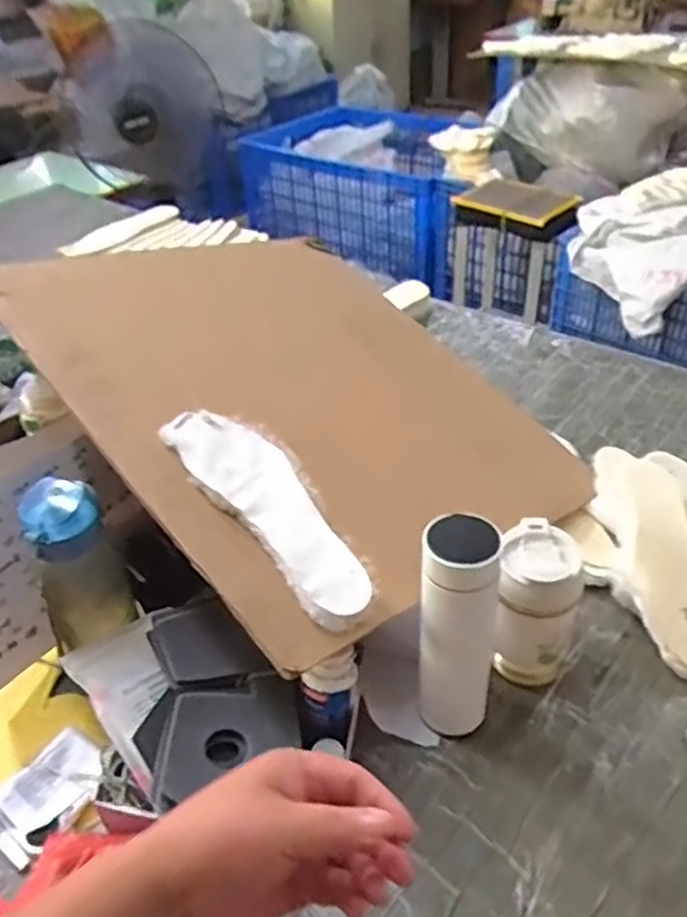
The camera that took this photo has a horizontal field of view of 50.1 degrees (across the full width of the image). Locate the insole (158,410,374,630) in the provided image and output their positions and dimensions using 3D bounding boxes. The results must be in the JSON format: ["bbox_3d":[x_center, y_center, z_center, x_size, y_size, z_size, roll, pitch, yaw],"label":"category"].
[{"bbox_3d":[-0.066,0.041,0.674,0.087,0.025,0.258,-28,60,-28],"label":"insole"}]

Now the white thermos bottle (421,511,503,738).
[{"bbox_3d":[0.100,0.160,0.656,0.065,0.234,0.068,2,39,7],"label":"white thermos bottle"}]

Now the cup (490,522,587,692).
[{"bbox_3d":[0.188,0.149,0.726,0.078,0.162,0.076,-2,38,2],"label":"cup"}]

